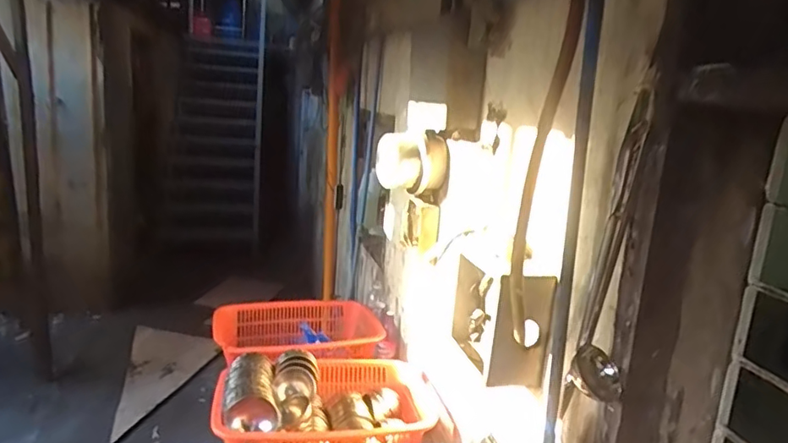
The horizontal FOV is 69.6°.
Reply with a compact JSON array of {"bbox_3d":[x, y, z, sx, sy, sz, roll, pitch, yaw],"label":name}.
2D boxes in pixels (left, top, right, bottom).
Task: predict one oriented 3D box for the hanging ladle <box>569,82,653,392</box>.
[{"bbox_3d":[0.299,0.040,0.762,0.067,0.391,0.076,9,13,22],"label":"hanging ladle"}]

